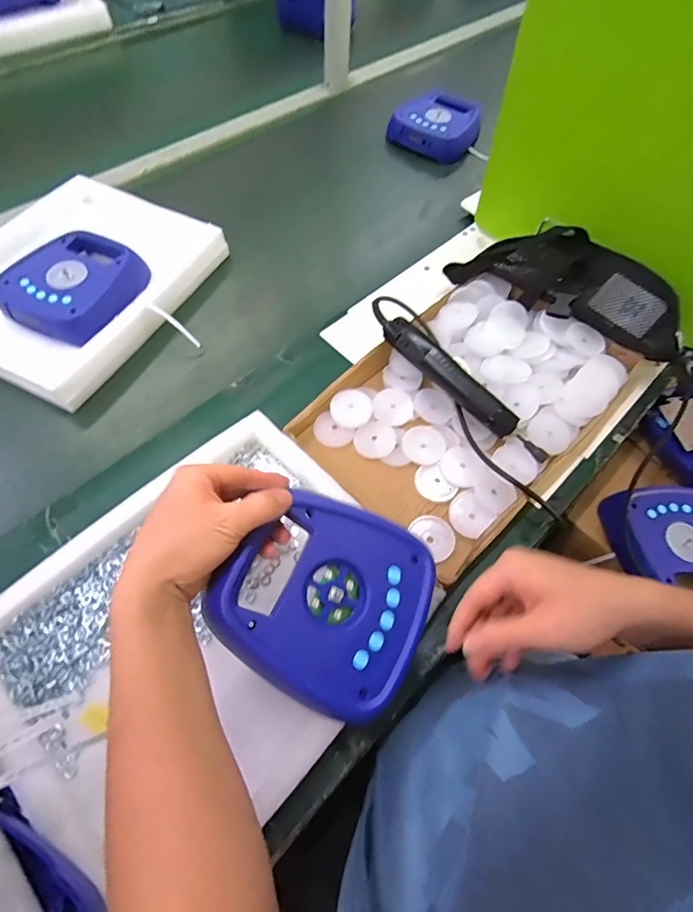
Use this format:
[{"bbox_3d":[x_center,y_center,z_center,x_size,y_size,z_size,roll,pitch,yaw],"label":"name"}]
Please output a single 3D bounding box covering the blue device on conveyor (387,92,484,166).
[{"bbox_3d":[0.190,-0.672,0.881,0.165,0.043,0.161,29,65,13],"label":"blue device on conveyor"}]

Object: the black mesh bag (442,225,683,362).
[{"bbox_3d":[0.299,-0.225,0.590,0.311,0.077,0.105,35,66,16],"label":"black mesh bag"}]

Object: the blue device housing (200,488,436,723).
[{"bbox_3d":[-0.016,0.115,0.366,0.165,0.038,0.151,30,67,-5],"label":"blue device housing"}]

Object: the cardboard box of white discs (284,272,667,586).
[{"bbox_3d":[0.160,-0.071,0.549,0.390,0.053,0.274,-39,69,-20],"label":"cardboard box of white discs"}]

